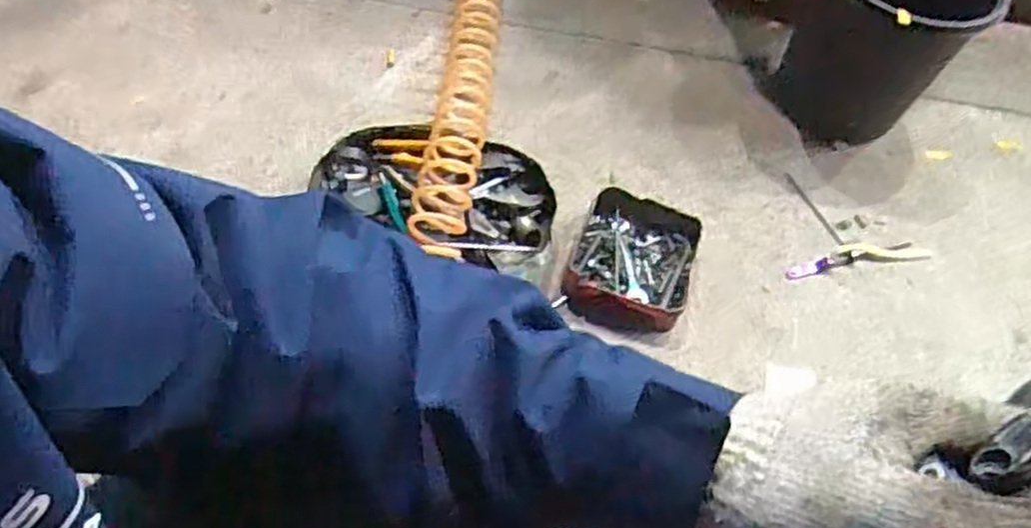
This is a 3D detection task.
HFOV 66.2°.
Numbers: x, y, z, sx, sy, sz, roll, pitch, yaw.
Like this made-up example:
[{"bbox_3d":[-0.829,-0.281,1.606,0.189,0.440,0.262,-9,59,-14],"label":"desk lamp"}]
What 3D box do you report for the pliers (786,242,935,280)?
[{"bbox_3d":[0.470,-0.010,1.092,0.210,0.009,0.037,-8,61,-7],"label":"pliers"}]

